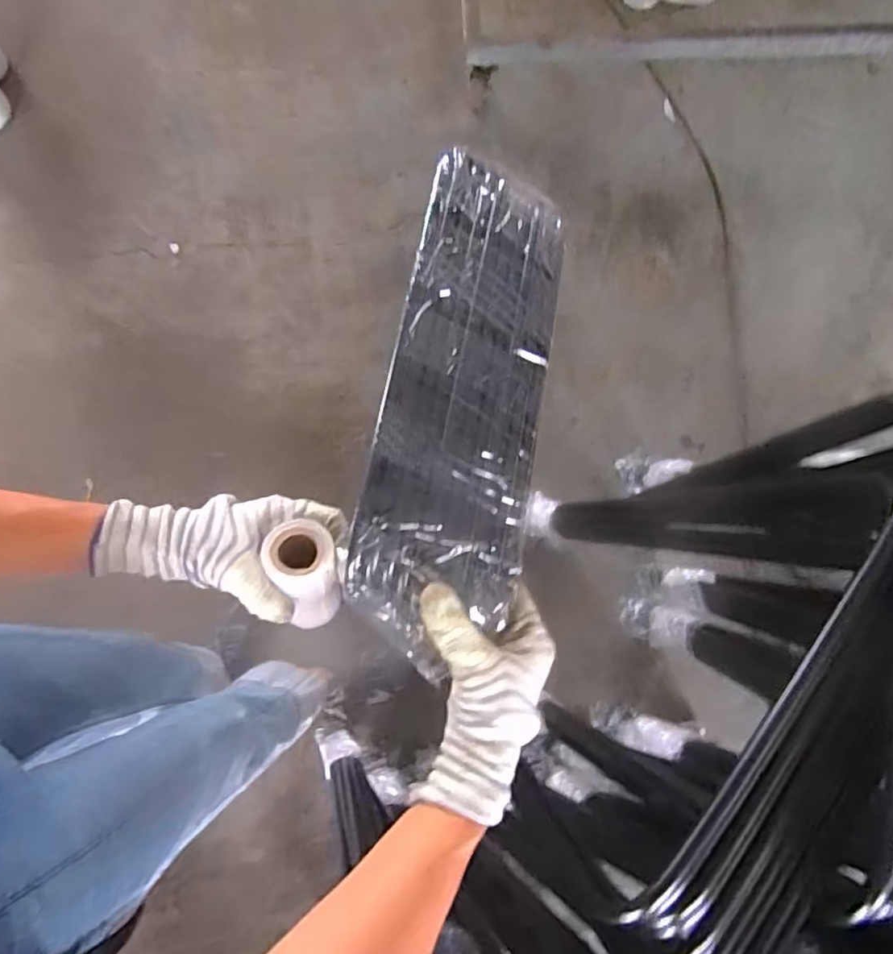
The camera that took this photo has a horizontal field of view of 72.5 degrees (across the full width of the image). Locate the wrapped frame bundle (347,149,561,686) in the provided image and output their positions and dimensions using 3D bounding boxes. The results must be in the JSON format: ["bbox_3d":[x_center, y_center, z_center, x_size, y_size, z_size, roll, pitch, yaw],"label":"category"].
[{"bbox_3d":[0.010,-0.052,0.393,0.099,0.048,0.325,9,80,2],"label":"wrapped frame bundle"}]

